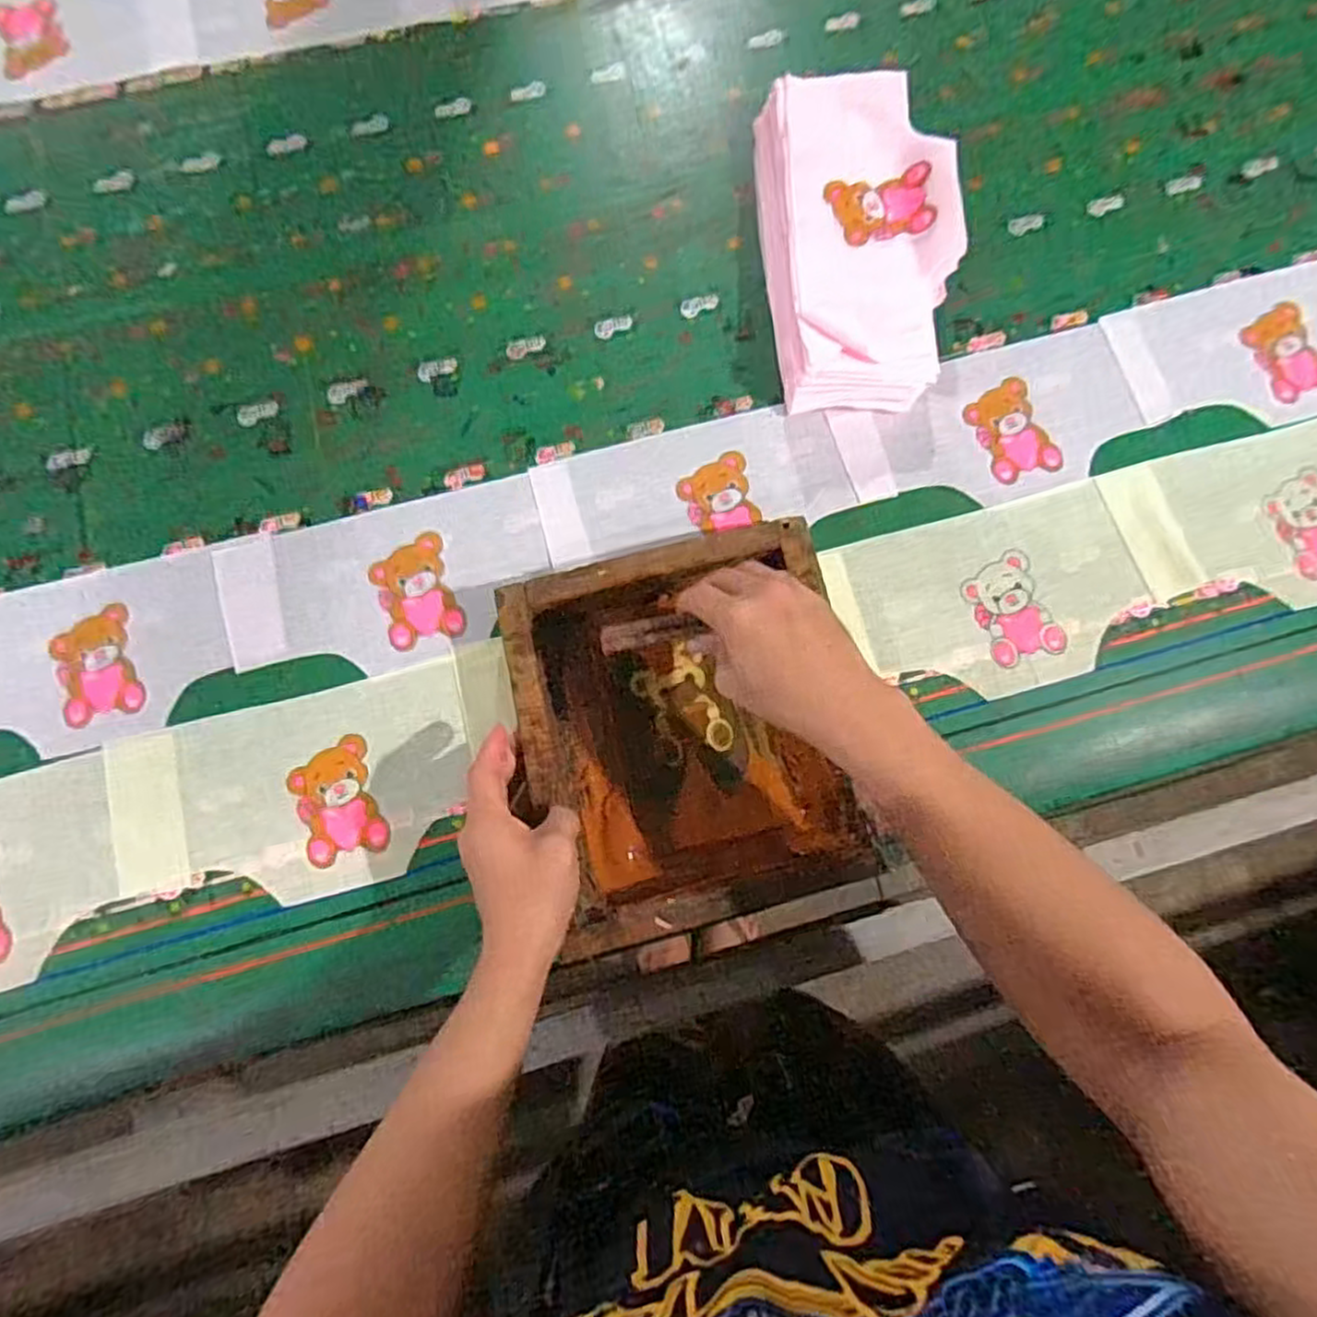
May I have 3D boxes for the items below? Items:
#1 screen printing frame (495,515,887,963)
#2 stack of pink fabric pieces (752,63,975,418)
[{"bbox_3d":[0.020,0.050,0.537,0.225,0.051,0.262,-12,80,-3],"label":"screen printing frame"},{"bbox_3d":[0.170,-0.351,0.618,0.147,0.061,0.284,-4,79,-1],"label":"stack of pink fabric pieces"}]

